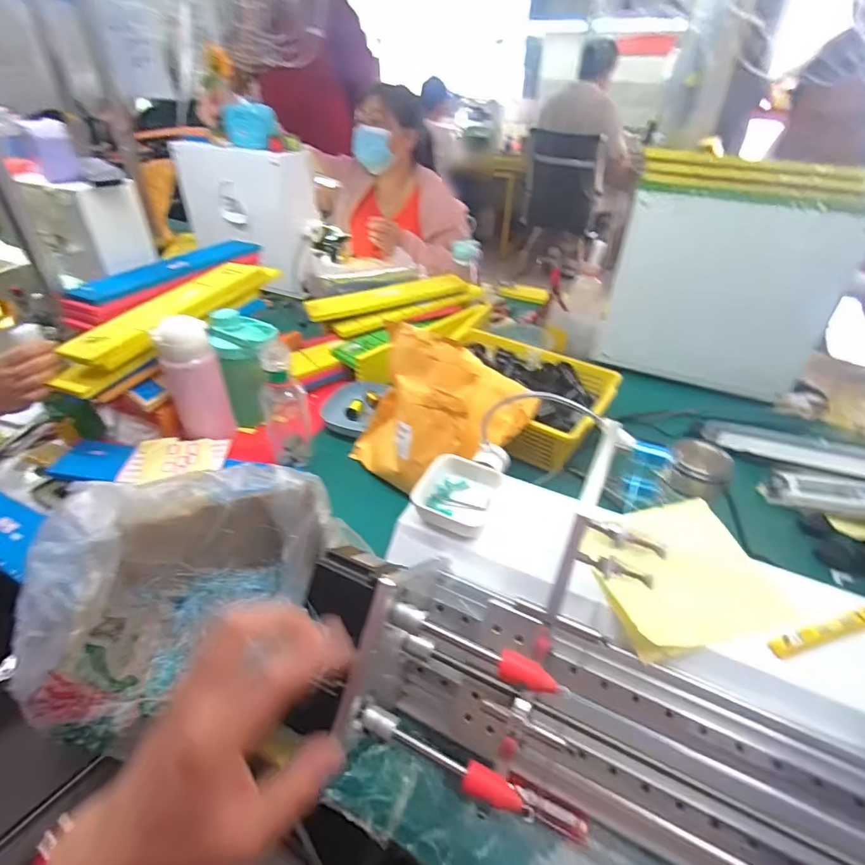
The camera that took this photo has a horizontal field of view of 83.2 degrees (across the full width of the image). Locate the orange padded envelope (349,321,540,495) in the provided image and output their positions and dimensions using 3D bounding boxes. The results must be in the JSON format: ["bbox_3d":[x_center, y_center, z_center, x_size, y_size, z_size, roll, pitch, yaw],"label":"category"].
[{"bbox_3d":[0.006,-0.025,0.682,0.261,0.215,0.131,9,39,9],"label":"orange padded envelope"}]

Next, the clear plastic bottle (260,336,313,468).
[{"bbox_3d":[-0.221,-0.052,0.724,0.062,0.179,0.059,-12,41,-16],"label":"clear plastic bottle"}]

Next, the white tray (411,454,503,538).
[{"bbox_3d":[0.025,0.064,0.507,0.076,0.037,0.068,18,42,19],"label":"white tray"}]

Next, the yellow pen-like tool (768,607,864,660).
[{"bbox_3d":[0.325,0.166,0.403,0.103,0.012,0.016,-9,40,-13],"label":"yellow pen-like tool"}]

